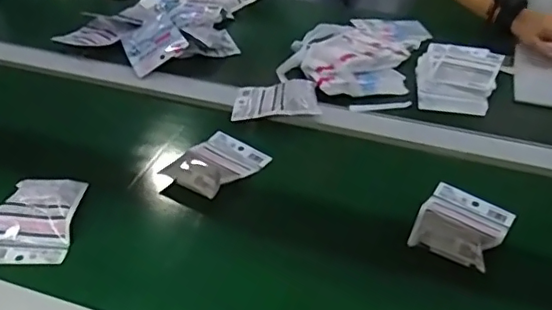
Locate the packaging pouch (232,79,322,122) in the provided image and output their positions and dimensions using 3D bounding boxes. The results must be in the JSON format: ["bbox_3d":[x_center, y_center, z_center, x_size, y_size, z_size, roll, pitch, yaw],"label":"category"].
[{"bbox_3d":[0.000,-0.092,0.876,0.127,0.020,0.091,-1,36,2],"label":"packaging pouch"}]

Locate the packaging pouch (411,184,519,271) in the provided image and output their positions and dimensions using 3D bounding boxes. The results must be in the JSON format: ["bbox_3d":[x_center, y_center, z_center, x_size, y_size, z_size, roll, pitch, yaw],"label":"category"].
[{"bbox_3d":[0.223,0.078,0.675,0.097,0.031,0.134,19,41,27],"label":"packaging pouch"}]

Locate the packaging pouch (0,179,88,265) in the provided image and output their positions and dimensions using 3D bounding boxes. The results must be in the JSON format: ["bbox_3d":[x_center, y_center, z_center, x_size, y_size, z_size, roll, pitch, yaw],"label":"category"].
[{"bbox_3d":[-0.289,0.078,0.673,0.095,0.018,0.112,4,60,-3],"label":"packaging pouch"}]

